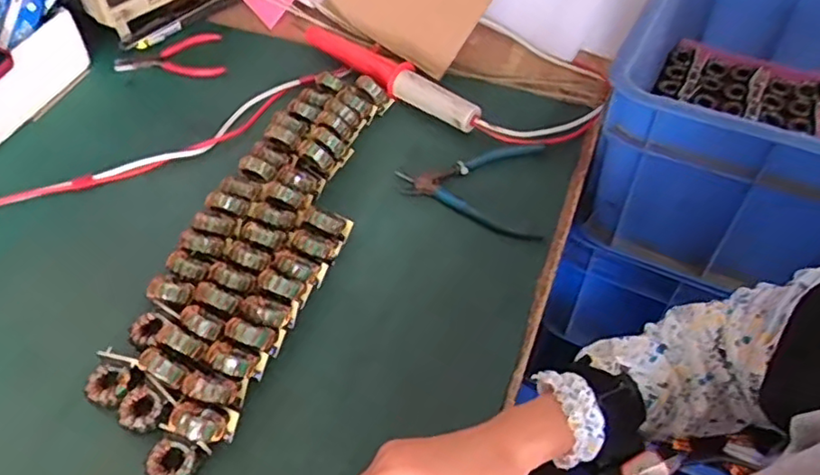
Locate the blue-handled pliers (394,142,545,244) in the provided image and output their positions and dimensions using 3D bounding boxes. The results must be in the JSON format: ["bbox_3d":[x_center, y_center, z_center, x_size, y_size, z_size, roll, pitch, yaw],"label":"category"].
[{"bbox_3d":[0.059,-0.052,0.621,0.142,0.015,0.129,4,50,3],"label":"blue-handled pliers"}]

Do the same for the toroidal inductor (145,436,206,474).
[{"bbox_3d":[-0.162,0.154,0.428,0.032,0.015,0.031,1,50,-1],"label":"toroidal inductor"}]

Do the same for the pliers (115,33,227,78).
[{"bbox_3d":[-0.285,-0.211,0.748,0.123,0.014,0.073,-11,51,-12],"label":"pliers"}]

